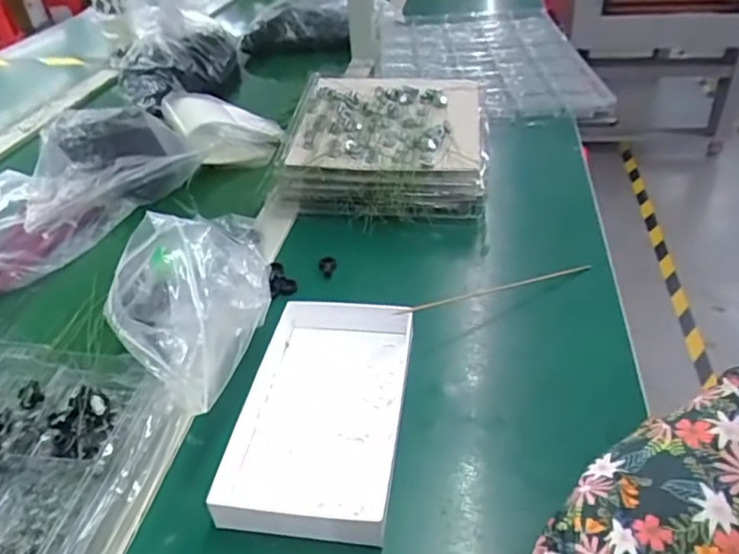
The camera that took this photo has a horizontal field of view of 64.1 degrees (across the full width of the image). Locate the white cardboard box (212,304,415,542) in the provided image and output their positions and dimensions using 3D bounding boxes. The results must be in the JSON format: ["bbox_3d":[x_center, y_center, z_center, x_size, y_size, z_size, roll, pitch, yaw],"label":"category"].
[{"bbox_3d":[-0.033,0.084,0.388,0.106,0.025,0.172,3,39,8],"label":"white cardboard box"}]

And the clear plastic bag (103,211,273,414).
[{"bbox_3d":[-0.116,0.017,0.386,0.092,0.073,0.123,0,39,5],"label":"clear plastic bag"}]

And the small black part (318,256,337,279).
[{"bbox_3d":[-0.037,-0.007,0.524,0.016,0.009,0.025,-8,39,-6],"label":"small black part"}]

